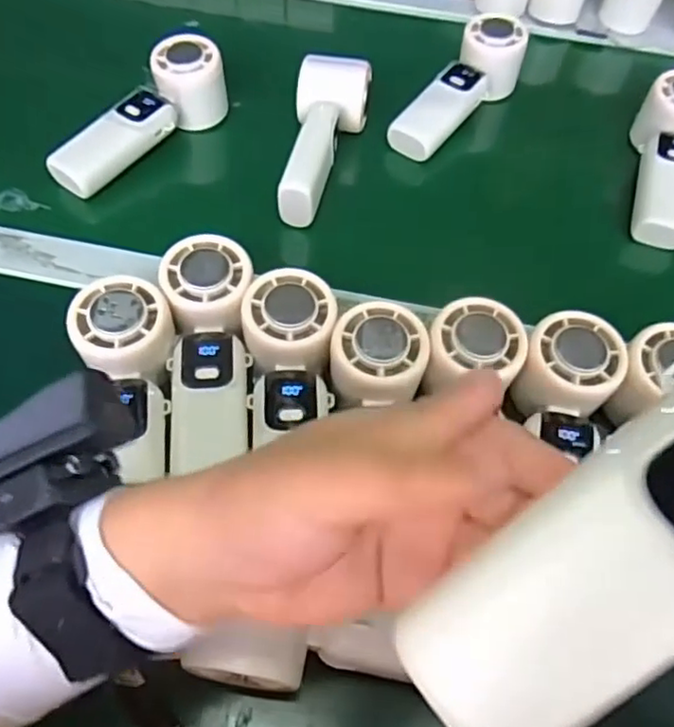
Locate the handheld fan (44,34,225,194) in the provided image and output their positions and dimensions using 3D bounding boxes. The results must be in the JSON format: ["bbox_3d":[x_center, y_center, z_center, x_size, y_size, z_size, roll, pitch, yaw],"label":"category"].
[{"bbox_3d":[-0.161,-0.200,0.509,0.048,0.052,0.158,38,62,19],"label":"handheld fan"}]

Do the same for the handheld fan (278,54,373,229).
[{"bbox_3d":[-0.013,-0.178,0.503,0.056,0.045,0.150,11,57,3],"label":"handheld fan"}]

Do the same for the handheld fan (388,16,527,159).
[{"bbox_3d":[0.106,-0.238,0.560,0.056,0.047,0.163,35,73,20],"label":"handheld fan"}]

